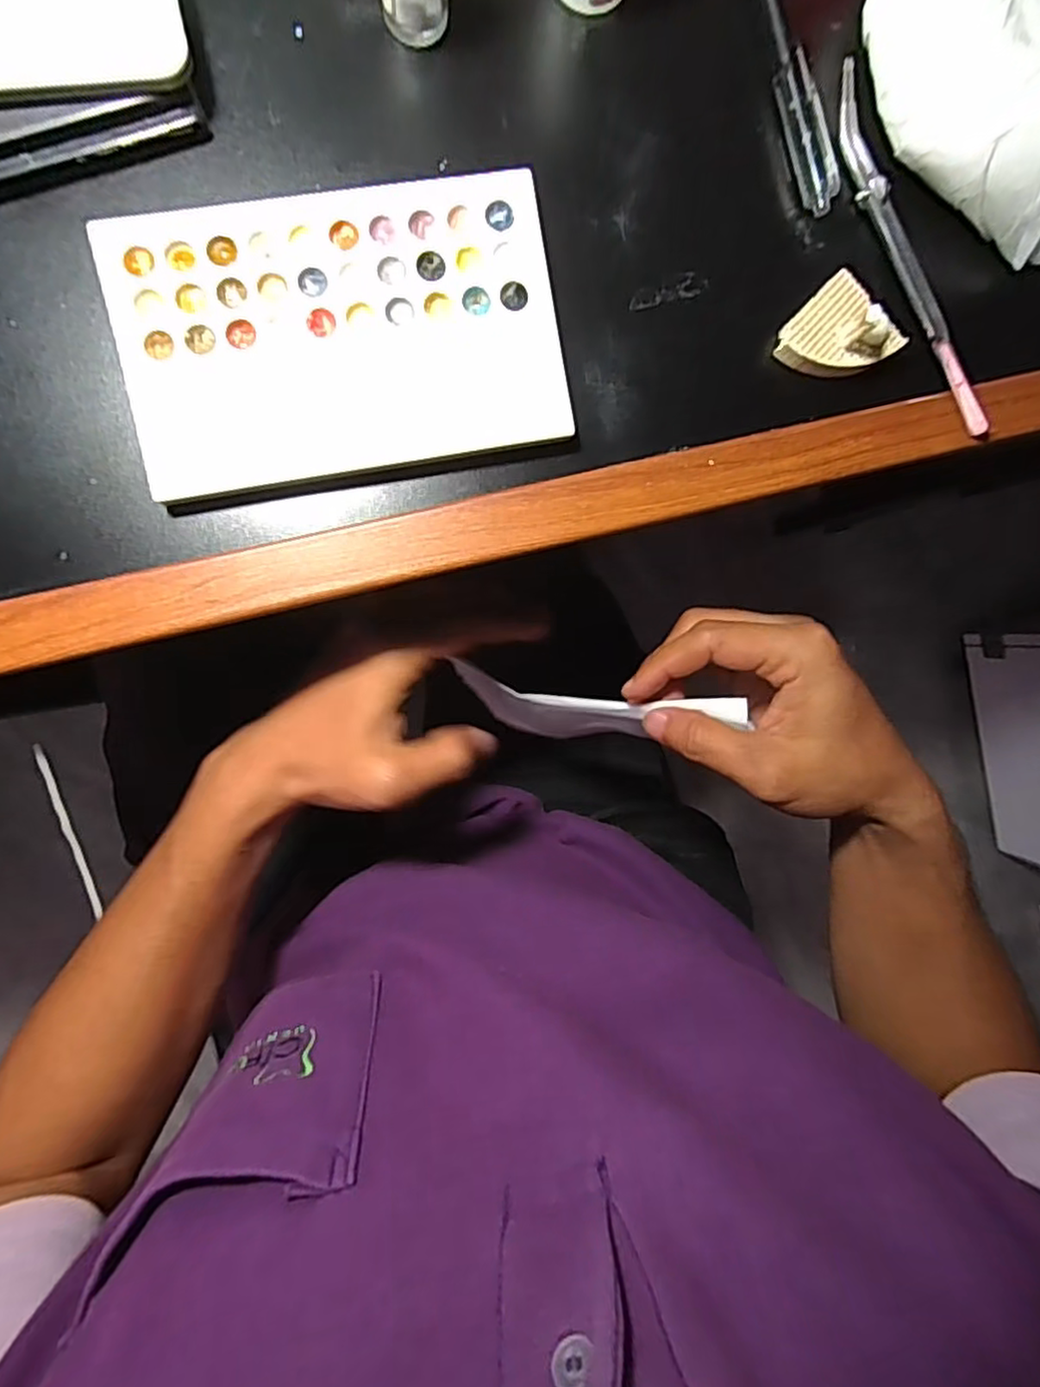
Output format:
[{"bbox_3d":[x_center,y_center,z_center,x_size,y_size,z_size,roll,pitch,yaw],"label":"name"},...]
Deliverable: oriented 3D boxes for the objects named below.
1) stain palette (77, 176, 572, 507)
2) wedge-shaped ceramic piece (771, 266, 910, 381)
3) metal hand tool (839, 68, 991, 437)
[{"bbox_3d":[-0.062,-0.127,0.233,0.149,0.008,0.093,-11,98,-6],"label":"stain palette"},{"bbox_3d":[0.125,-0.138,0.254,0.038,0.012,0.037,40,90,-10],"label":"wedge-shaped ceramic piece"},{"bbox_3d":[0.151,-0.167,0.252,0.013,0.006,0.143,-30,99,-3],"label":"metal hand tool"}]

